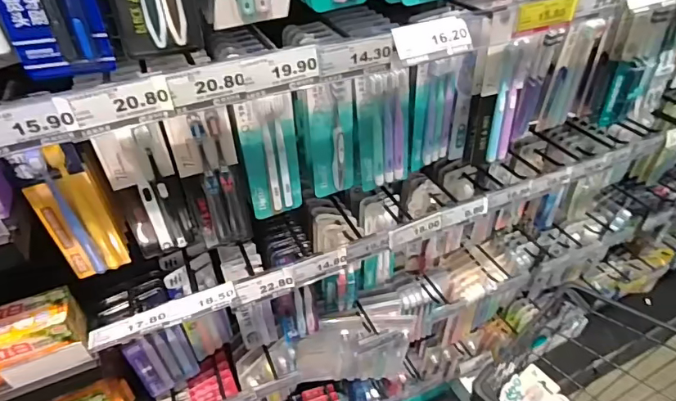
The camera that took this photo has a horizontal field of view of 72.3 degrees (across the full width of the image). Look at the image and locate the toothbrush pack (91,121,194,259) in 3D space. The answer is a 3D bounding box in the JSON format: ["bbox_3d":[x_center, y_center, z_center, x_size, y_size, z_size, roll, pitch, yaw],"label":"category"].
[{"bbox_3d":[-0.222,-0.006,0.544,0.068,0.182,0.026,-15,43,-15],"label":"toothbrush pack"}]

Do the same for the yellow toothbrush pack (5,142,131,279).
[{"bbox_3d":[-0.295,0.016,0.517,0.061,0.183,0.023,-26,47,-26],"label":"yellow toothbrush pack"}]

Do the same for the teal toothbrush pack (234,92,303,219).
[{"bbox_3d":[-0.084,-0.052,0.592,0.069,0.178,0.016,-13,42,-14],"label":"teal toothbrush pack"}]

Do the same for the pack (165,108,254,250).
[{"bbox_3d":[-0.148,-0.021,0.556,0.070,0.187,0.022,-18,44,-19],"label":"pack"}]

